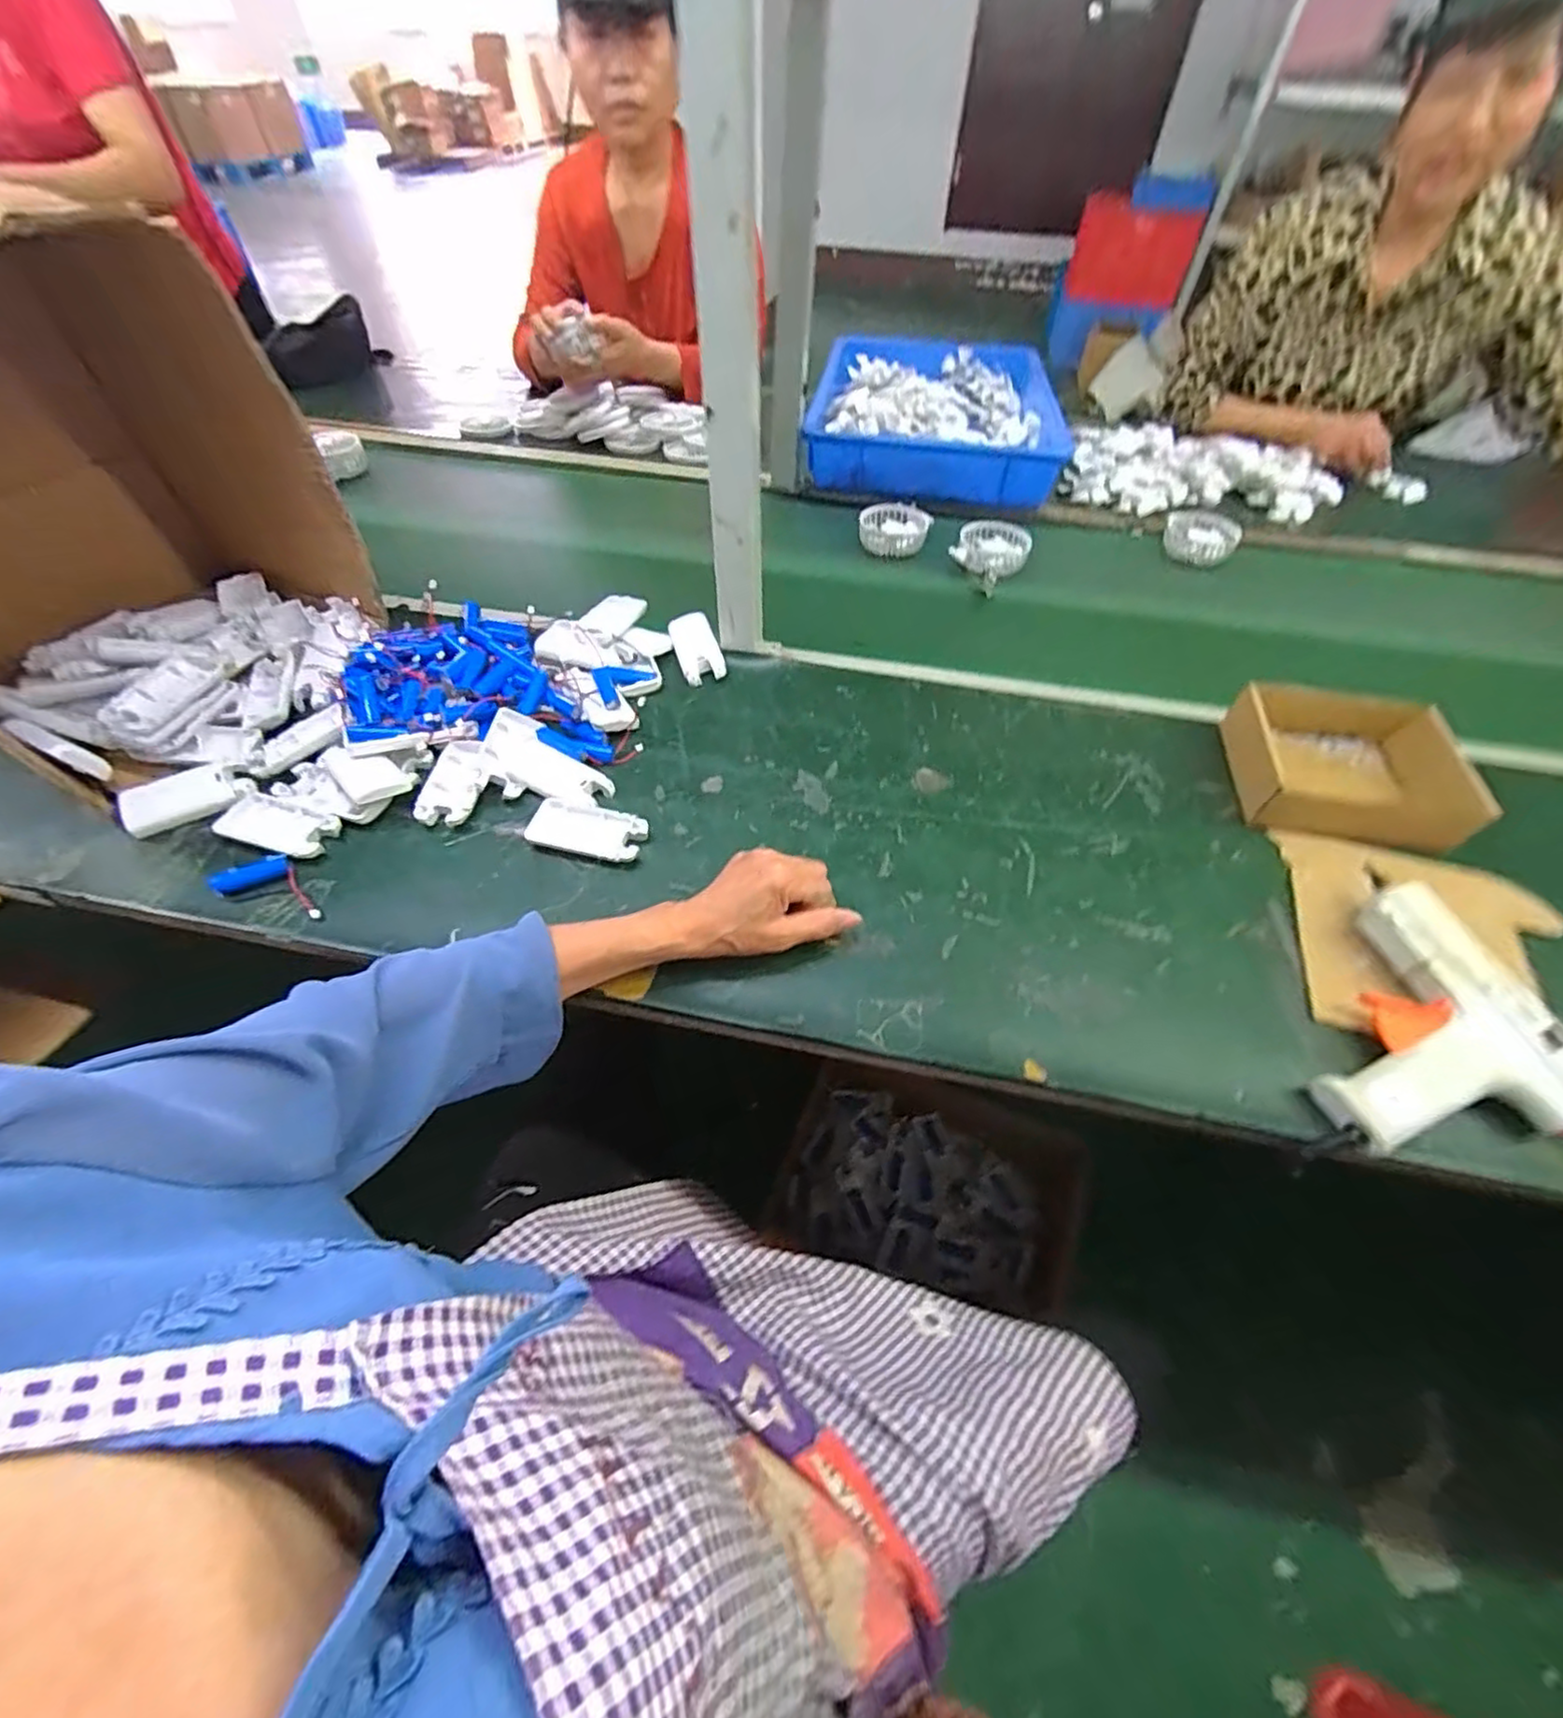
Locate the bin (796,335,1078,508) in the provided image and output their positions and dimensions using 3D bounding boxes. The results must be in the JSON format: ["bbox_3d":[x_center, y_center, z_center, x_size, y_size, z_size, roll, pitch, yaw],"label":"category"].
[{"bbox_3d":[0.244,-0.717,1.067,0.372,0.084,0.497,6,53,2],"label":"bin"}]

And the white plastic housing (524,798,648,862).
[{"bbox_3d":[-0.164,-0.023,0.565,0.097,0.015,0.050,14,54,9],"label":"white plastic housing"}]

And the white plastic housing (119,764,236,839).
[{"bbox_3d":[-0.522,-0.050,0.575,0.085,0.021,0.051,-23,57,-18],"label":"white plastic housing"}]

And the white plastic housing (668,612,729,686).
[{"bbox_3d":[-0.091,-0.225,0.713,0.045,0.017,0.090,-23,65,3],"label":"white plastic housing"}]

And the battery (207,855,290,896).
[{"bbox_3d":[-0.422,0.012,0.528,0.053,0.013,0.020,-25,58,-19],"label":"battery"}]

